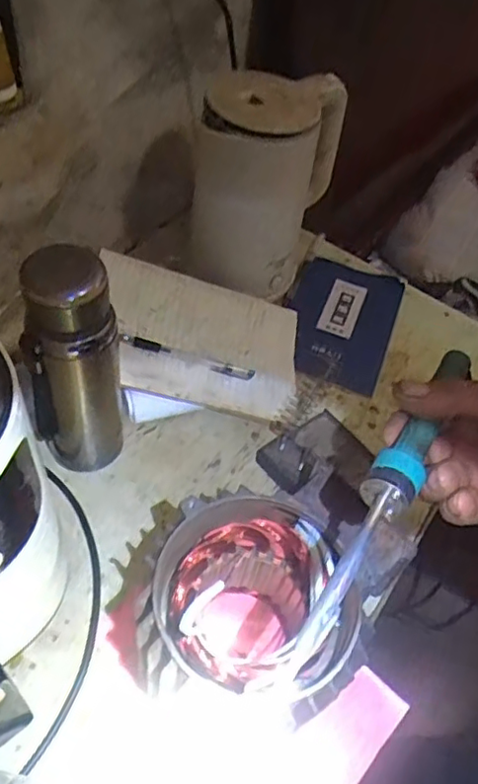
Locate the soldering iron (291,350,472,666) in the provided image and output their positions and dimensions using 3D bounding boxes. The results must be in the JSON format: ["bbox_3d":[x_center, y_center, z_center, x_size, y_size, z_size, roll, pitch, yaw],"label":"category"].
[{"bbox_3d":[0.084,0.043,0.328,0.024,0.020,0.217,28,54,15],"label":"soldering iron"}]

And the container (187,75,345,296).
[{"bbox_3d":[0.025,-0.252,0.748,0.148,0.232,0.165,16,55,7],"label":"container"}]

